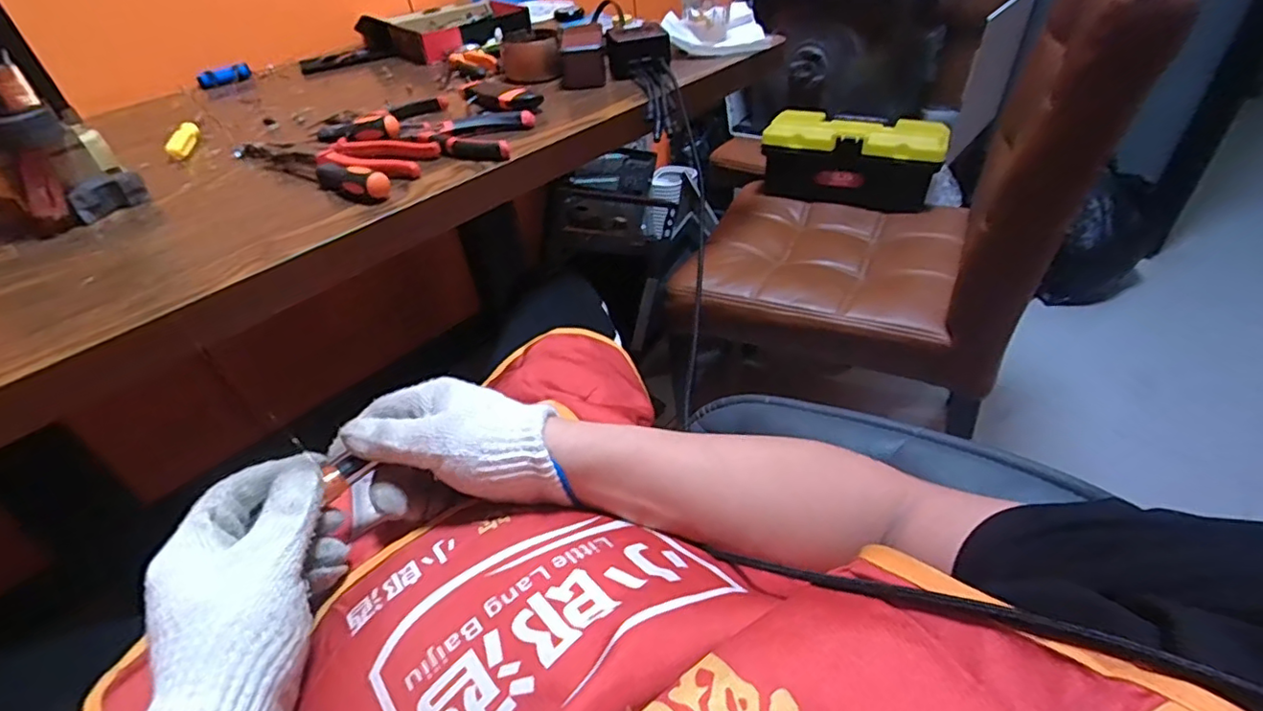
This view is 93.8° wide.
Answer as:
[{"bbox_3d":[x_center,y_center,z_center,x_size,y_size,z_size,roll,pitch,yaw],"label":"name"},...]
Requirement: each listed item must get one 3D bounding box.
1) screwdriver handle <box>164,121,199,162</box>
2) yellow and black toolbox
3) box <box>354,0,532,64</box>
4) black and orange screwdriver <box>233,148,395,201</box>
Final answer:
[{"bbox_3d":[-0.529,-0.256,0.698,0.024,0.018,0.091,-16,41,-12],"label":"screwdriver handle"},{"bbox_3d":[0.381,-0.334,1.036,0.290,0.130,0.118,21,47,29],"label":"yellow and black toolbox"},{"bbox_3d":[-0.302,-0.547,0.981,0.228,0.040,0.216,29,51,35],"label":"box"},{"bbox_3d":[-0.332,-0.193,0.604,0.247,0.027,0.030,21,47,29],"label":"black and orange screwdriver"}]

